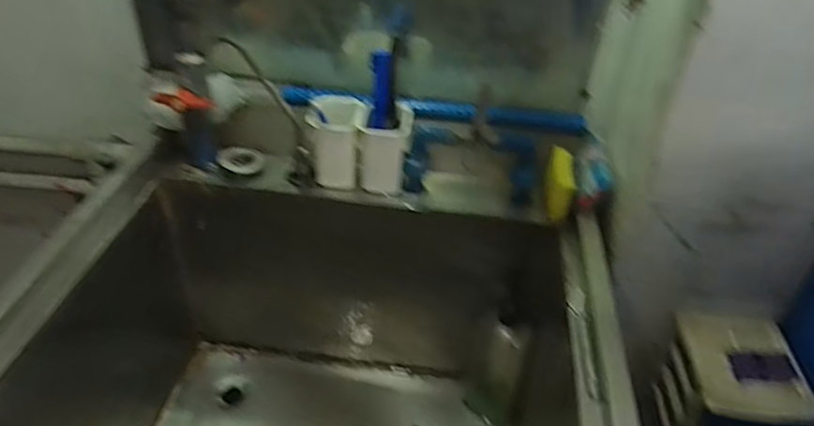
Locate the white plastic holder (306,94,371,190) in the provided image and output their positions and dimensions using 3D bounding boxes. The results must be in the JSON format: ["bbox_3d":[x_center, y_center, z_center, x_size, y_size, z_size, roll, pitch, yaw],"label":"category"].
[{"bbox_3d":[-0.105,-0.108,0.914,0.076,0.132,0.082,9,39,7],"label":"white plastic holder"}]

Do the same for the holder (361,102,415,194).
[{"bbox_3d":[-0.032,-0.098,0.924,0.074,0.112,0.073,5,38,2],"label":"holder"}]

